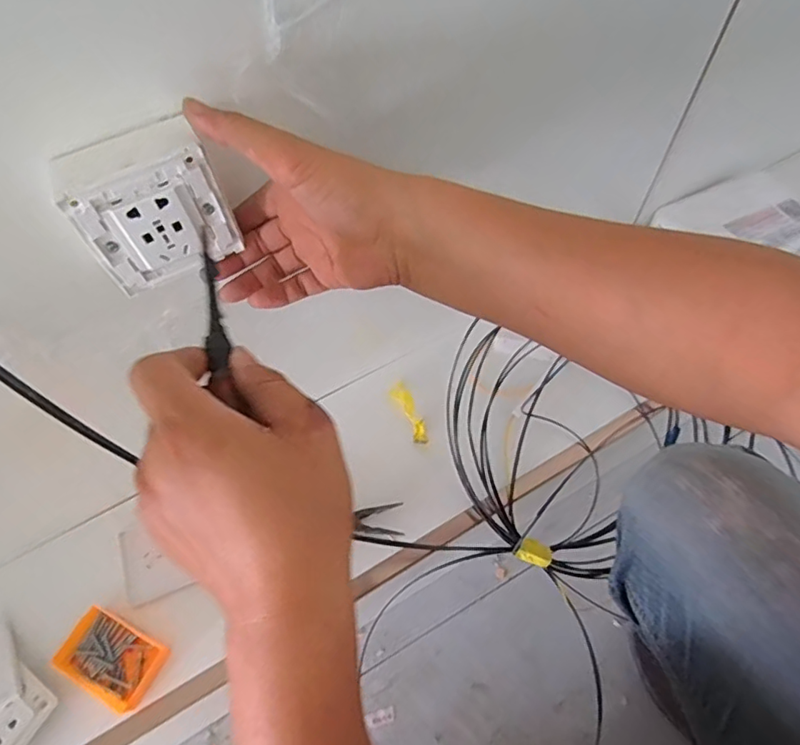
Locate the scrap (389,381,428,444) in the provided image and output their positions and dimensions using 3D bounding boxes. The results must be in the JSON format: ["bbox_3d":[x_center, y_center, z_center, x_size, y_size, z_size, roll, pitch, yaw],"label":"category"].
[{"bbox_3d":[0.012,0.050,0.668,0.022,0.010,0.083,-23,62,-10],"label":"scrap"}]

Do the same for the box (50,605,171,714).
[{"bbox_3d":[-0.293,0.285,0.555,0.101,0.026,0.063,24,64,16],"label":"box"}]

